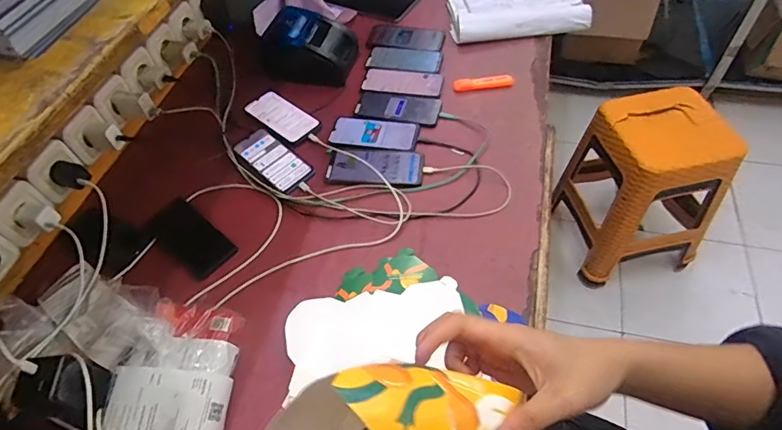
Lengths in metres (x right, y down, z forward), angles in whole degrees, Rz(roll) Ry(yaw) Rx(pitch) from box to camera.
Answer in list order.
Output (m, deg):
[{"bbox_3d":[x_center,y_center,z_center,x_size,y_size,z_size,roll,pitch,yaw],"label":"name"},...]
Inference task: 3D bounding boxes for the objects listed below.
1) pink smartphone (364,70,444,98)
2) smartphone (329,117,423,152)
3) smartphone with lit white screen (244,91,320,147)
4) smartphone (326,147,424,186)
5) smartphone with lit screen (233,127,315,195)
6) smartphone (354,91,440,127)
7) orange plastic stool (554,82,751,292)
[{"bbox_3d":[0.025,-0.281,0.983,0.165,0.008,0.079,8,55,11],"label":"pink smartphone"},{"bbox_3d":[-0.030,-0.155,0.882,0.165,0.011,0.072,10,55,12],"label":"smartphone"},{"bbox_3d":[-0.211,-0.196,0.921,0.161,0.009,0.076,36,65,27],"label":"smartphone with lit white screen"},{"bbox_3d":[-0.027,-0.089,0.823,0.163,0.016,0.086,6,55,10],"label":"smartphone"},{"bbox_3d":[-0.220,-0.104,0.866,0.174,0.012,0.076,37,65,27],"label":"smartphone with lit screen"},{"bbox_3d":[0.014,-0.217,0.933,0.165,0.010,0.073,12,56,14],"label":"smartphone"},{"bbox_3d":[0.766,-0.072,1.414,0.370,0.494,0.321,-11,54,-2],"label":"orange plastic stool"}]

